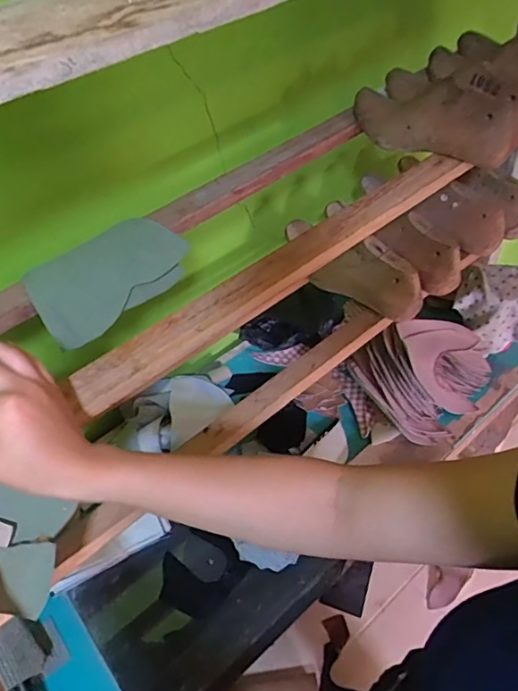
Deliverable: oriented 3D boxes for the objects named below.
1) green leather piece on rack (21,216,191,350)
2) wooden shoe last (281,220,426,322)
[{"bbox_3d":[-0.161,-0.075,0.569,0.077,0.058,0.170,33,59,31],"label":"green leather piece on rack"},{"bbox_3d":[0.120,-0.126,0.764,0.066,0.074,0.259,-30,51,-20],"label":"wooden shoe last"}]

